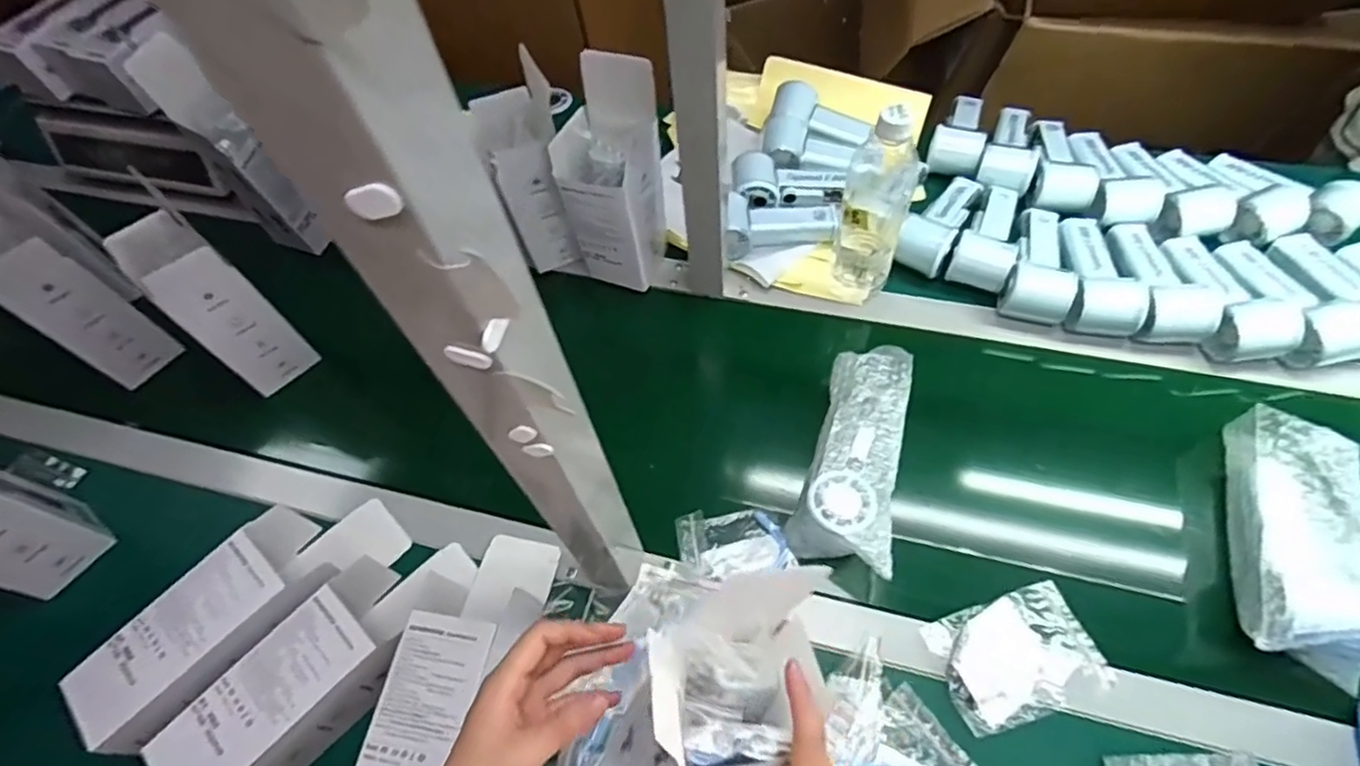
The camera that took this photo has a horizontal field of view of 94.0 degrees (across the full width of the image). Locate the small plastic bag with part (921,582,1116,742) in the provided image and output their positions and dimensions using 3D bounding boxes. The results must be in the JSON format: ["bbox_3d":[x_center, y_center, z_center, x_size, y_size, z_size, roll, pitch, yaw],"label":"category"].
[{"bbox_3d":[0.274,0.222,0.517,0.130,0.016,0.087,-19,59,-5],"label":"small plastic bag with part"}]

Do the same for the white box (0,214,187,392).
[{"bbox_3d":[-0.645,-0.079,0.674,0.091,0.202,0.071,27,66,20],"label":"white box"}]

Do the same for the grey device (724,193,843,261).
[{"bbox_3d":[0.117,-0.177,0.727,0.127,0.033,0.064,3,60,8],"label":"grey device"}]

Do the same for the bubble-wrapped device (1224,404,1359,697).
[{"bbox_3d":[0.498,0.119,0.513,0.070,0.068,0.209,13,62,13],"label":"bubble-wrapped device"}]

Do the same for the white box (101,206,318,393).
[{"bbox_3d":[-0.474,-0.077,0.654,0.086,0.188,0.071,36,69,24],"label":"white box"}]

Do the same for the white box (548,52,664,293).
[{"bbox_3d":[-0.075,-0.204,0.659,0.096,0.245,0.080,20,64,14],"label":"white box"}]

